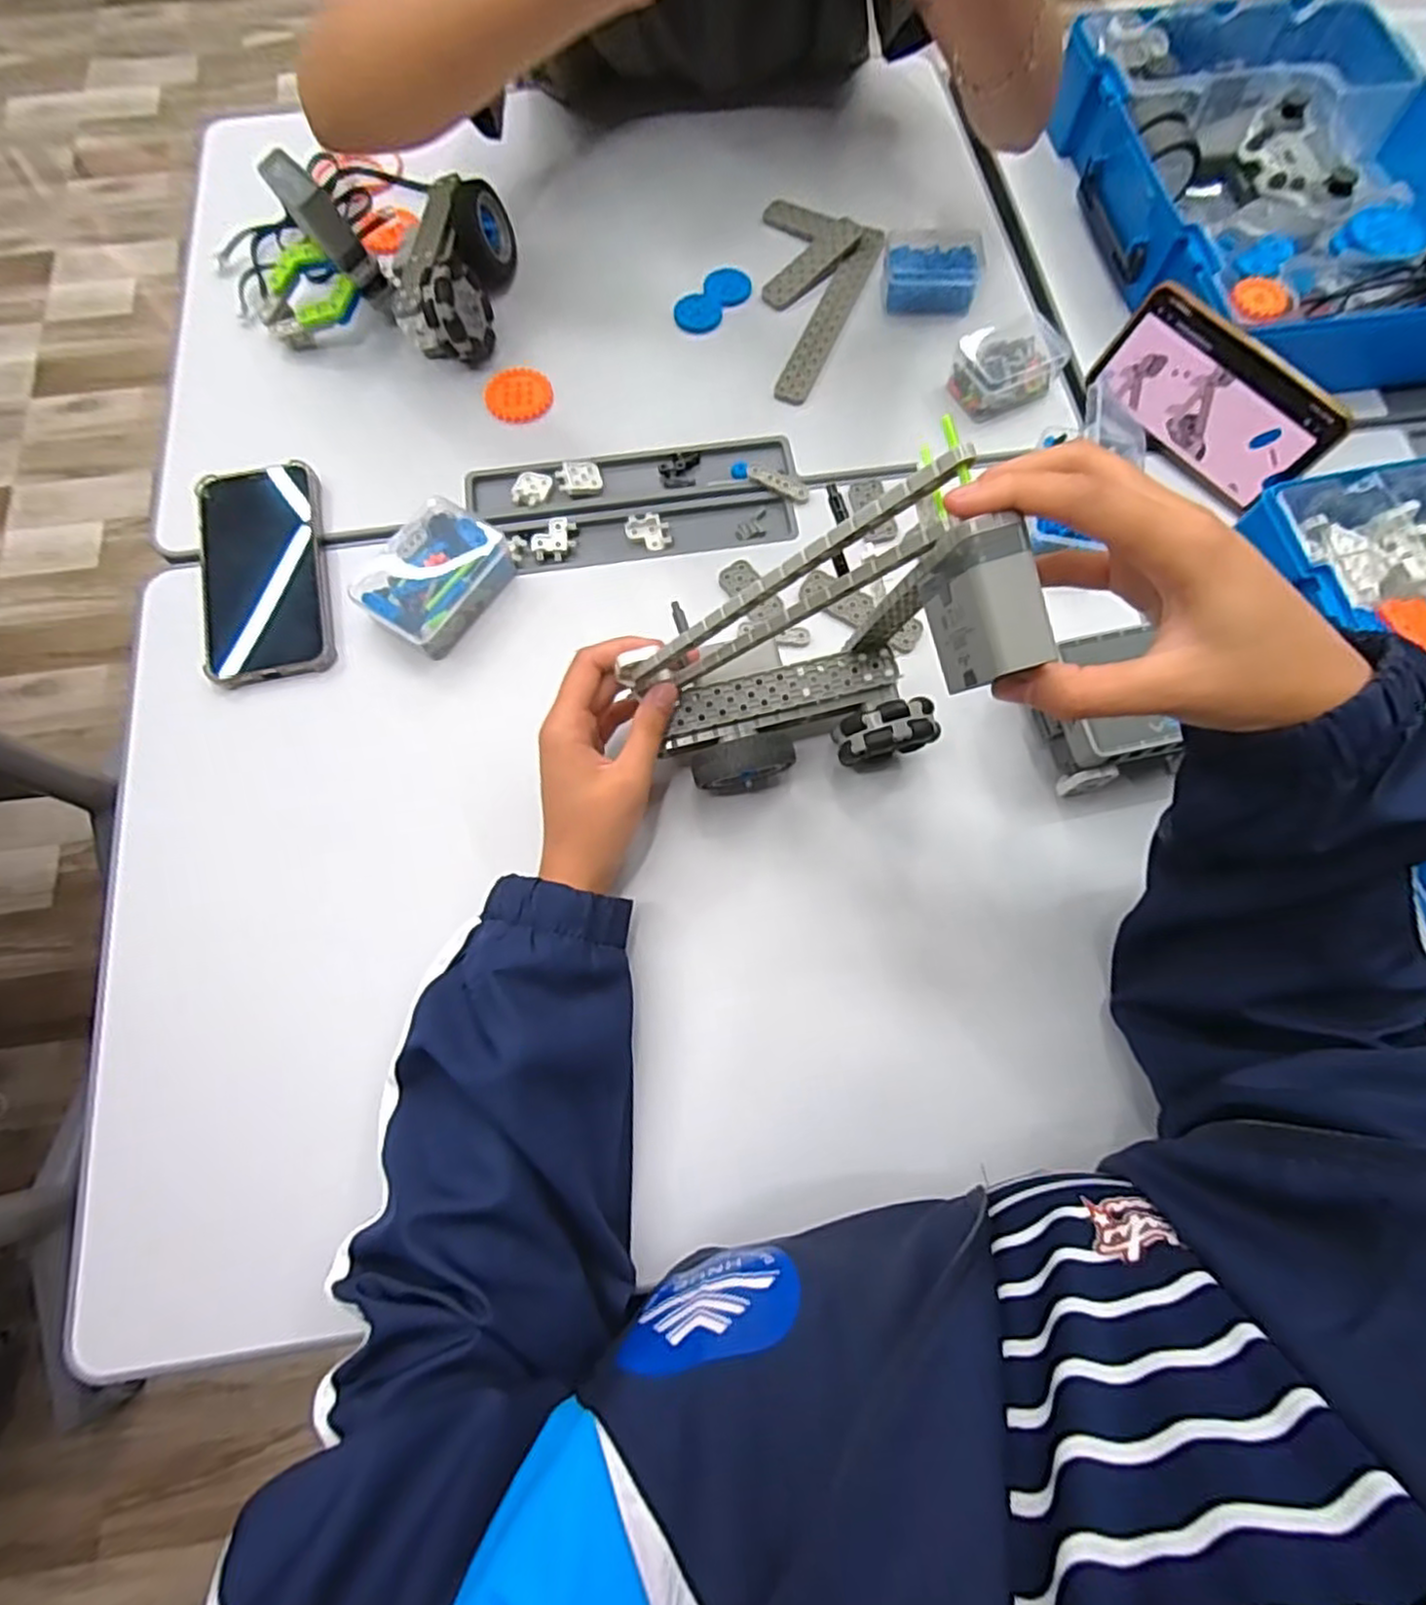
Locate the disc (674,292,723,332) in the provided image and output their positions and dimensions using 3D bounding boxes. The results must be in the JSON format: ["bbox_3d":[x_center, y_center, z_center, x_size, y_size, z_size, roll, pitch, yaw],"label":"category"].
[{"bbox_3d":[-0.012,-0.397,0.576,0.037,0.004,0.038,0,72,0],"label":"disc"}]

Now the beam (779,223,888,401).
[{"bbox_3d":[0.096,-0.396,0.575,0.026,0.009,0.196,22,74,7],"label":"beam"}]

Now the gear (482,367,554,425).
[{"bbox_3d":[-0.149,-0.313,0.546,0.050,0.004,0.050,0,72,0],"label":"gear"}]

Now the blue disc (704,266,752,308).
[{"bbox_3d":[0.013,-0.423,0.583,0.036,0.004,0.039,0,72,0],"label":"blue disc"}]

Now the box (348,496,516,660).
[{"bbox_3d":[-0.189,-0.154,0.485,0.074,0.028,0.097,34,76,10],"label":"box"}]

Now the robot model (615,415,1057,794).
[{"bbox_3d":[0.040,-0.061,0.353,0.155,0.206,0.094,-9,74,-1],"label":"robot model"}]

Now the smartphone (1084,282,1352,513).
[{"bbox_3d":[0.349,-0.285,0.503,0.009,0.077,0.160,-34,77,-37],"label":"smartphone"}]

